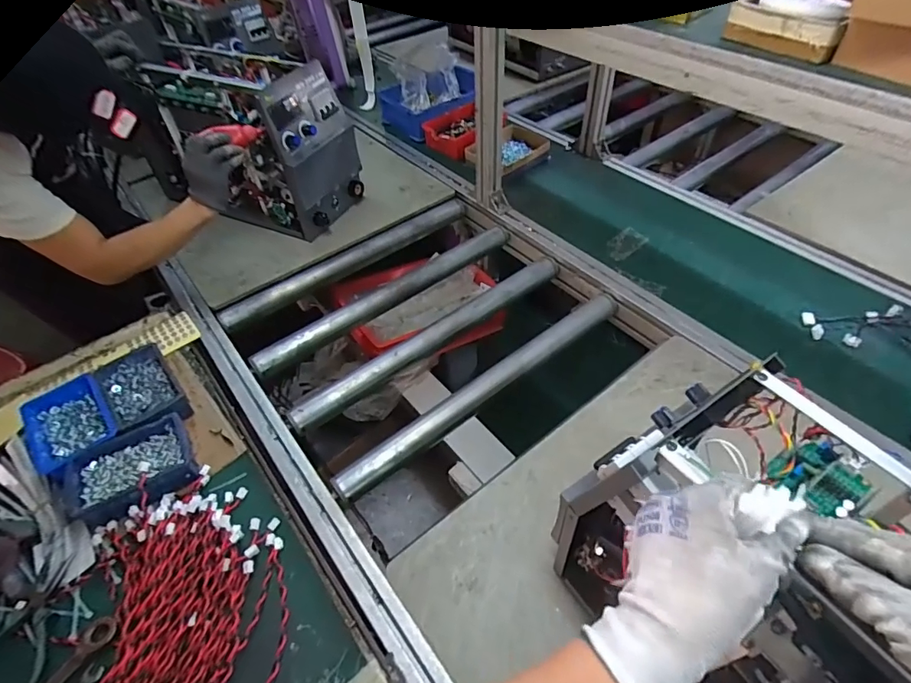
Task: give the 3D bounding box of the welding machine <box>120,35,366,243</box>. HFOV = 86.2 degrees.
[{"bbox_3d":[-0.488,-0.456,1.089,0.528,0.289,0.231,23,56,23],"label":"welding machine"}]

